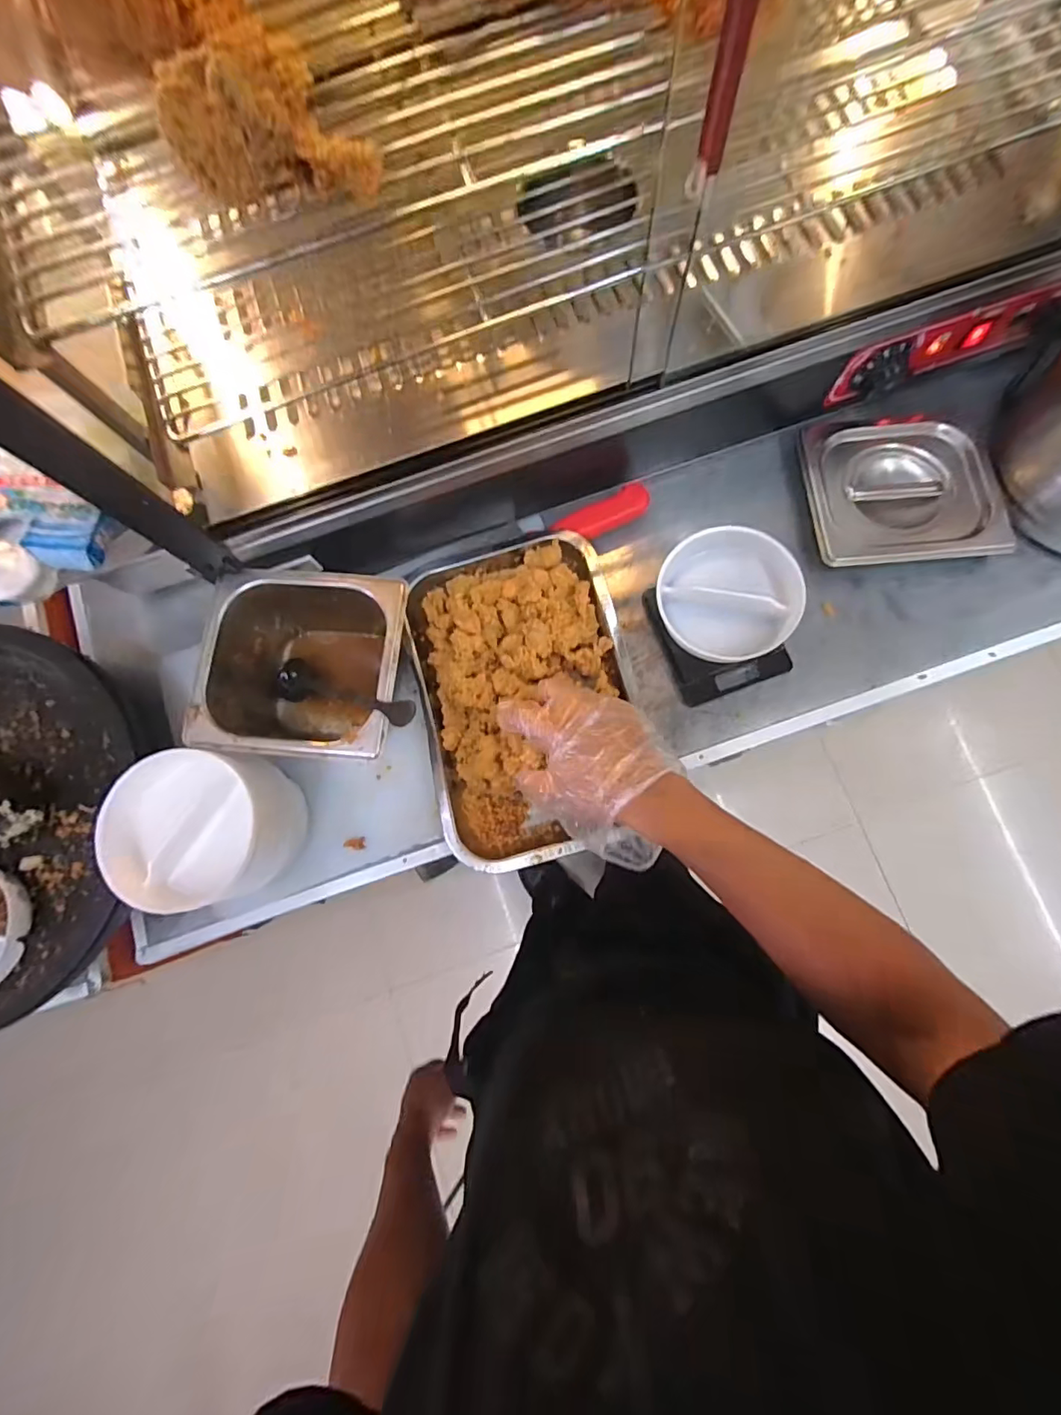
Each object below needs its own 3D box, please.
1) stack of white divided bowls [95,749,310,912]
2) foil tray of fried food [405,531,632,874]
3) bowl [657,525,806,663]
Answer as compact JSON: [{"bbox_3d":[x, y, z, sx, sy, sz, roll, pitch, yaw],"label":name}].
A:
[{"bbox_3d":[-0.281,0.106,0.477,0.120,0.098,0.123,-2,81,3],"label":"stack of white divided bowls"},{"bbox_3d":[-0.006,-0.014,0.500,0.193,0.052,0.294,-14,80,1],"label":"foil tray of fried food"},{"bbox_3d":[0.183,-0.103,0.508,0.120,0.049,0.116,0,81,3],"label":"bowl"}]

